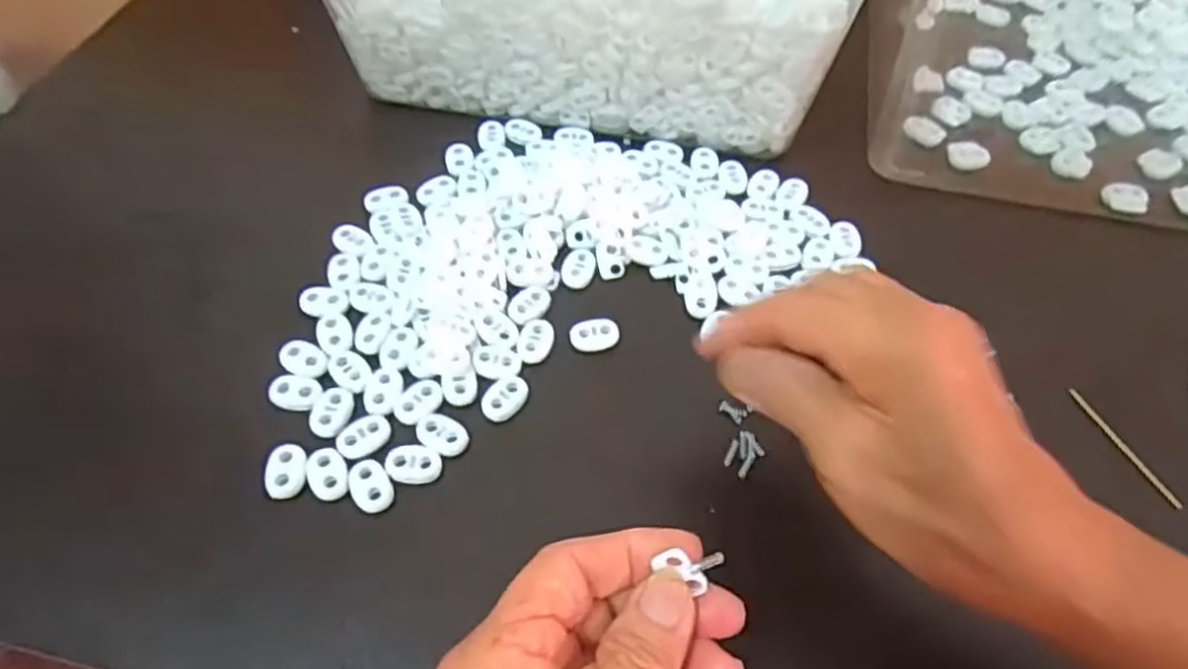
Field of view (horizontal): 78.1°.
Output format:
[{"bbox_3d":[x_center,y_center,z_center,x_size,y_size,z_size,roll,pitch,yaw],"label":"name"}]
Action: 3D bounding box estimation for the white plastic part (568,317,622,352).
[{"bbox_3d":[0.000,0.000,0.340,0.023,0.007,0.014,-13,57,-10],"label":"white plastic part"}]

